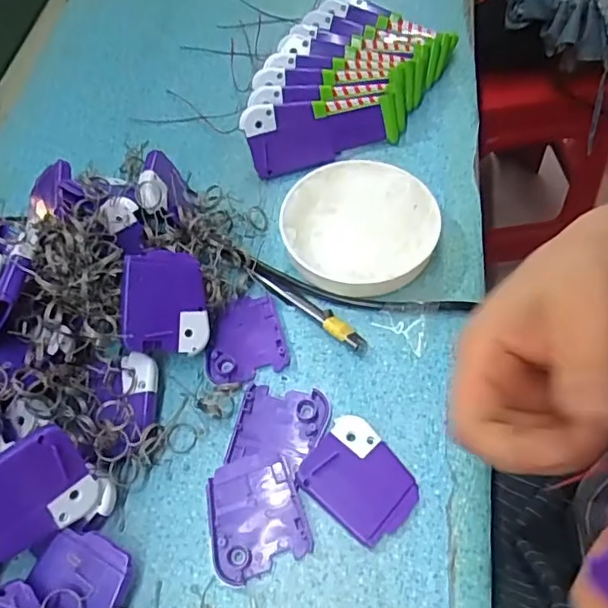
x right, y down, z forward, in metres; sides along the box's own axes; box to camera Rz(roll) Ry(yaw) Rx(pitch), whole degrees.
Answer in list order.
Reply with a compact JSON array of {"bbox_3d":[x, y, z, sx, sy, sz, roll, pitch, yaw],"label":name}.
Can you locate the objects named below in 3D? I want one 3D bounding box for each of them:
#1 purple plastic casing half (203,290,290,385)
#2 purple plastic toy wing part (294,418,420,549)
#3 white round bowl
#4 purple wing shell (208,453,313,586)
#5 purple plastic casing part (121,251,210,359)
[{"bbox_3d":[-0.041,0.020,0.364,0.050,0.007,0.060,-15,59,-6],"label":"purple plastic casing half"},{"bbox_3d":[0.033,0.098,0.312,0.060,0.009,0.052,36,66,22],"label":"purple plastic toy wing part"},{"bbox_3d":[0.039,-0.053,0.388,0.103,0.028,0.102,-1,58,2],"label":"white round bowl"},{"bbox_3d":[-0.029,0.117,0.309,0.051,0.006,0.060,-19,59,-8],"label":"purple wing shell"},{"bbox_3d":[-0.085,-0.001,0.341,0.051,0.006,0.062,0,92,-23],"label":"purple plastic casing part"}]

